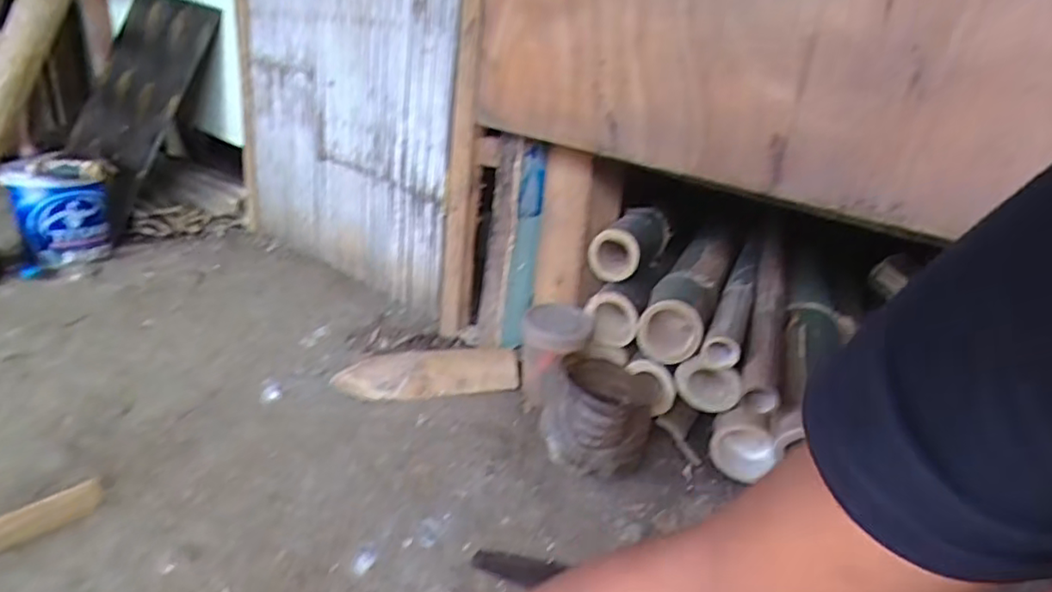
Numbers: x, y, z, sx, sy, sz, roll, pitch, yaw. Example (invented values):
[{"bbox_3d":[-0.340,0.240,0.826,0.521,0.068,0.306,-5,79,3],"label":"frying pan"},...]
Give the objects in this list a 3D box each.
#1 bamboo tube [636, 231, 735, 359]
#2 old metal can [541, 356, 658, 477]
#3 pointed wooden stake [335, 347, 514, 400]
[{"bbox_3d":[0.259,-0.007,0.969,0.086,0.092,0.334,16,25,20],"label":"bamboo tube"},{"bbox_3d":[0.103,0.166,0.874,0.143,0.121,0.169,11,25,11],"label":"old metal can"},{"bbox_3d":[-0.154,0.125,0.976,0.282,0.057,0.075,-3,26,-20],"label":"pointed wooden stake"}]

